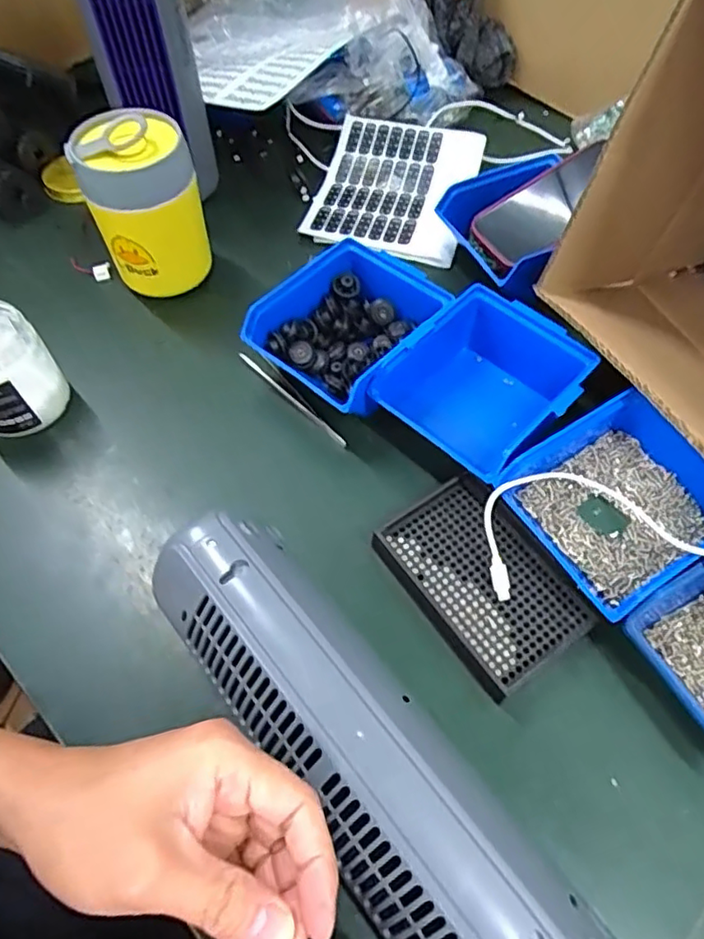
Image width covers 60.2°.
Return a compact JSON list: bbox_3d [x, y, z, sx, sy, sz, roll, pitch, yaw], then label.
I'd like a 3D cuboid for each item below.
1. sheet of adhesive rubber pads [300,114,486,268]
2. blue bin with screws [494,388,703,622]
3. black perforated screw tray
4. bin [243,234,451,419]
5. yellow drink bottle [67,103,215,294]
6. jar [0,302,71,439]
[{"bbox_3d":[0.045,-0.296,0.636,0.156,0.034,0.187,15,60,9],"label":"sheet of adhesive rubber pads"},{"bbox_3d":[0.187,0.020,0.413,0.138,0.051,0.118,-28,63,-15],"label":"blue bin with screws"},{"bbox_3d":[0.088,0.074,0.412,0.088,0.022,0.134,-30,64,-16],"label":"black perforated screw tray"},{"bbox_3d":[0.000,-0.115,0.500,0.116,0.058,0.139,39,67,21],"label":"bin"},{"bbox_3d":[-0.174,-0.216,0.523,0.086,0.135,0.087,-19,61,-11],"label":"yellow drink bottle"},{"bbox_3d":[-0.274,-0.078,0.476,0.071,0.084,0.074,0,59,0],"label":"jar"}]

